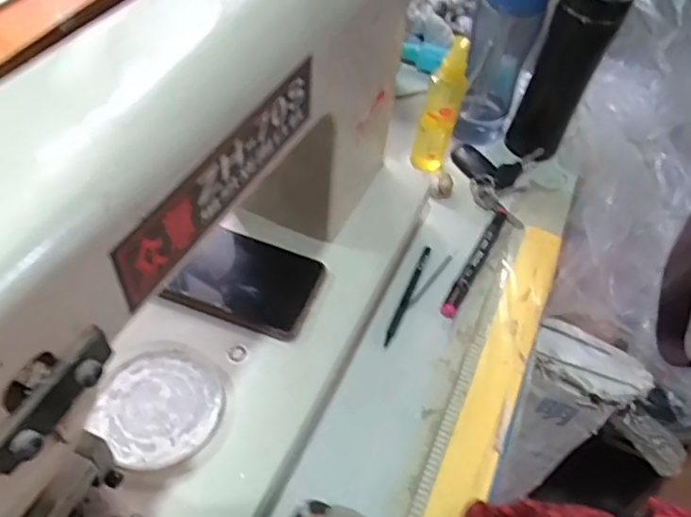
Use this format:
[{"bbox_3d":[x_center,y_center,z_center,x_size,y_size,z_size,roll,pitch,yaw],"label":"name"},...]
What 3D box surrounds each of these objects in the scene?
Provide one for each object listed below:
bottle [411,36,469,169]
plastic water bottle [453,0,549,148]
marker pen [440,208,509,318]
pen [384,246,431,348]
[{"bbox_3d":[0.100,-0.156,0.607,0.040,0.152,0.029,15,50,7],"label":"bottle"},{"bbox_3d":[0.170,-0.233,0.631,0.063,0.226,0.071,18,51,10],"label":"plastic water bottle"},{"bbox_3d":[0.135,-0.005,0.579,0.013,0.018,0.169,25,52,15],"label":"marker pen"},{"bbox_3d":[0.060,0.032,0.546,0.008,0.010,0.124,20,51,11],"label":"pen"}]

